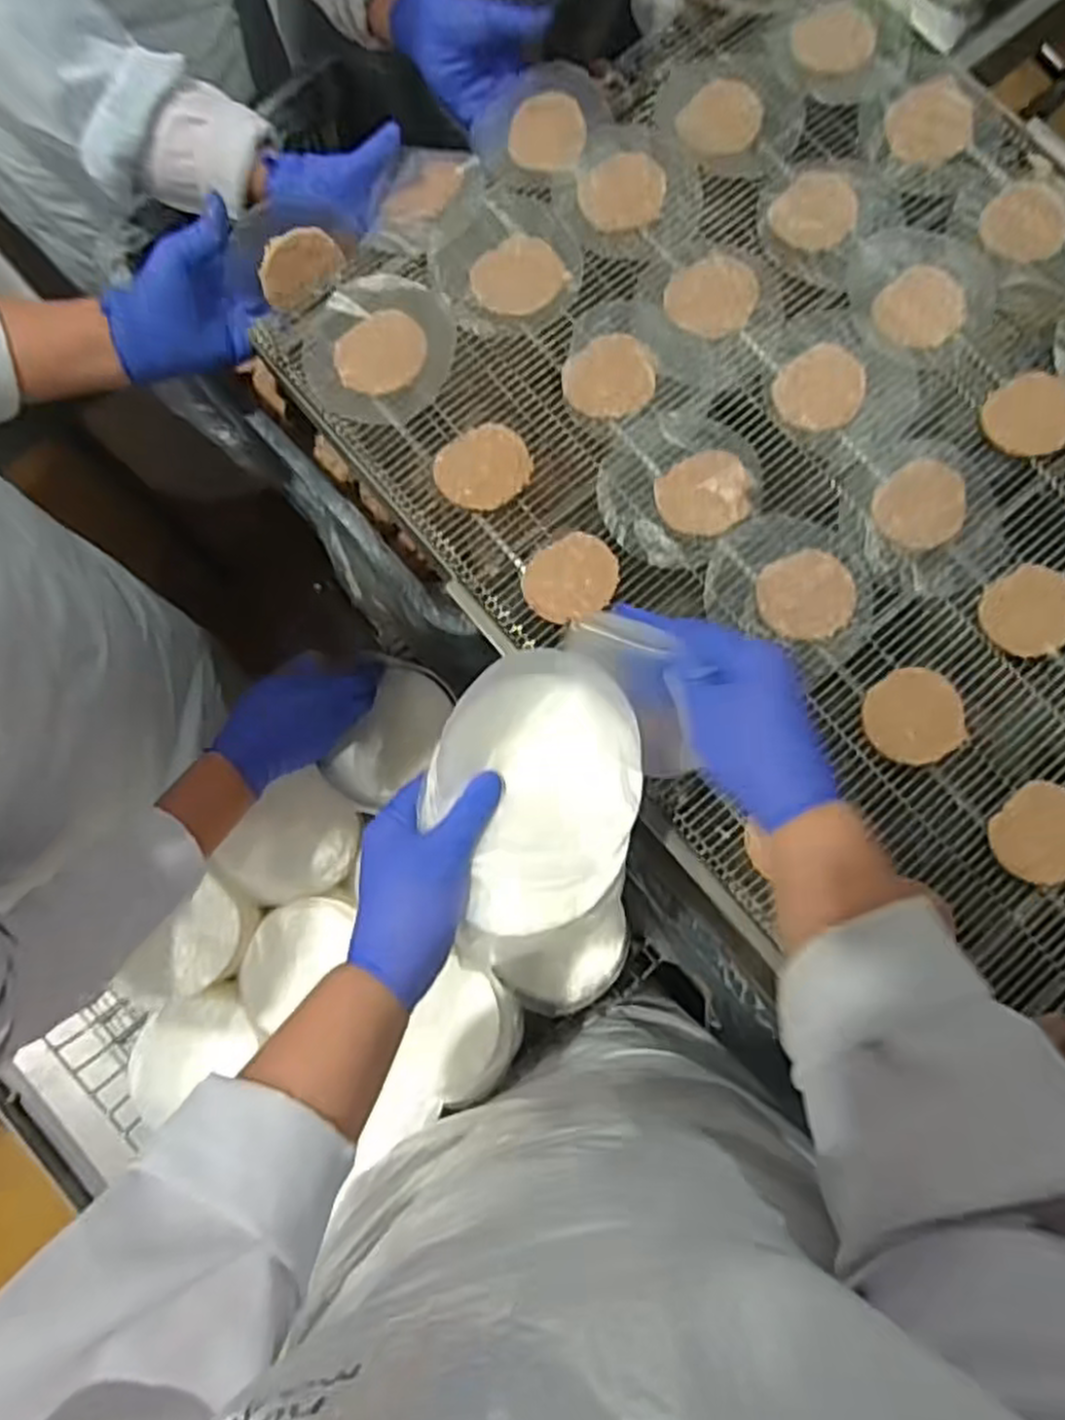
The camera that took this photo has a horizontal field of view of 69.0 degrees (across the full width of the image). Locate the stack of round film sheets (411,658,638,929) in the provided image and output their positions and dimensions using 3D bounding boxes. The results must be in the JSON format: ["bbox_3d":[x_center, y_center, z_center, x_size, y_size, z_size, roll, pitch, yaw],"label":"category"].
[{"bbox_3d":[0.001,0.047,0.455,0.118,0.015,0.158,17,82,4],"label":"stack of round film sheets"}]

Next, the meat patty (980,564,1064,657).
[{"bbox_3d":[0.370,-0.074,0.573,0.070,0.006,0.064,0,81,1],"label":"meat patty"}]

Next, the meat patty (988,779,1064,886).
[{"bbox_3d":[0.362,0.088,0.546,0.071,0.005,0.064,-44,89,-6],"label":"meat patty"}]

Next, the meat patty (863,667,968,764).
[{"bbox_3d":[0.277,0.005,0.561,0.068,0.008,0.067,0,85,-3],"label":"meat patty"}]

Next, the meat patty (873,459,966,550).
[{"bbox_3d":[0.296,-0.156,0.588,0.063,0.004,0.073,44,84,1],"label":"meat patty"}]

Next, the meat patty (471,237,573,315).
[{"bbox_3d":[-0.011,-0.344,0.615,0.070,0.004,0.064,0,85,-3],"label":"meat patty"}]

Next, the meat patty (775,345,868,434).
[{"bbox_3d":[0.225,-0.252,0.604,0.063,0.004,0.070,36,84,0],"label":"meat patty"}]

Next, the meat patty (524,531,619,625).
[{"bbox_3d":[0.029,-0.098,0.579,0.070,0.007,0.061,-30,88,-5],"label":"meat patty"}]

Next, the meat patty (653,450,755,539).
[{"bbox_3d":[0.130,-0.163,0.587,0.069,0.008,0.062,-19,87,-5],"label":"meat patty"}]

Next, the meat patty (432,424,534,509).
[{"bbox_3d":[-0.037,-0.185,0.593,0.070,0.005,0.061,-42,89,-6],"label":"meat patty"}]

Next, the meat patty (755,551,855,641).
[{"bbox_3d":[0.202,-0.085,0.575,0.069,0.007,0.066,0,85,-3],"label":"meat patty"}]

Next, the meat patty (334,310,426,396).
[{"bbox_3d":[-0.118,-0.278,0.605,0.070,0.007,0.065,0,85,-3],"label":"meat patty"}]

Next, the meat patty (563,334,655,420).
[{"bbox_3d":[0.061,-0.259,0.603,0.070,0.007,0.062,-34,88,-5],"label":"meat patty"}]

